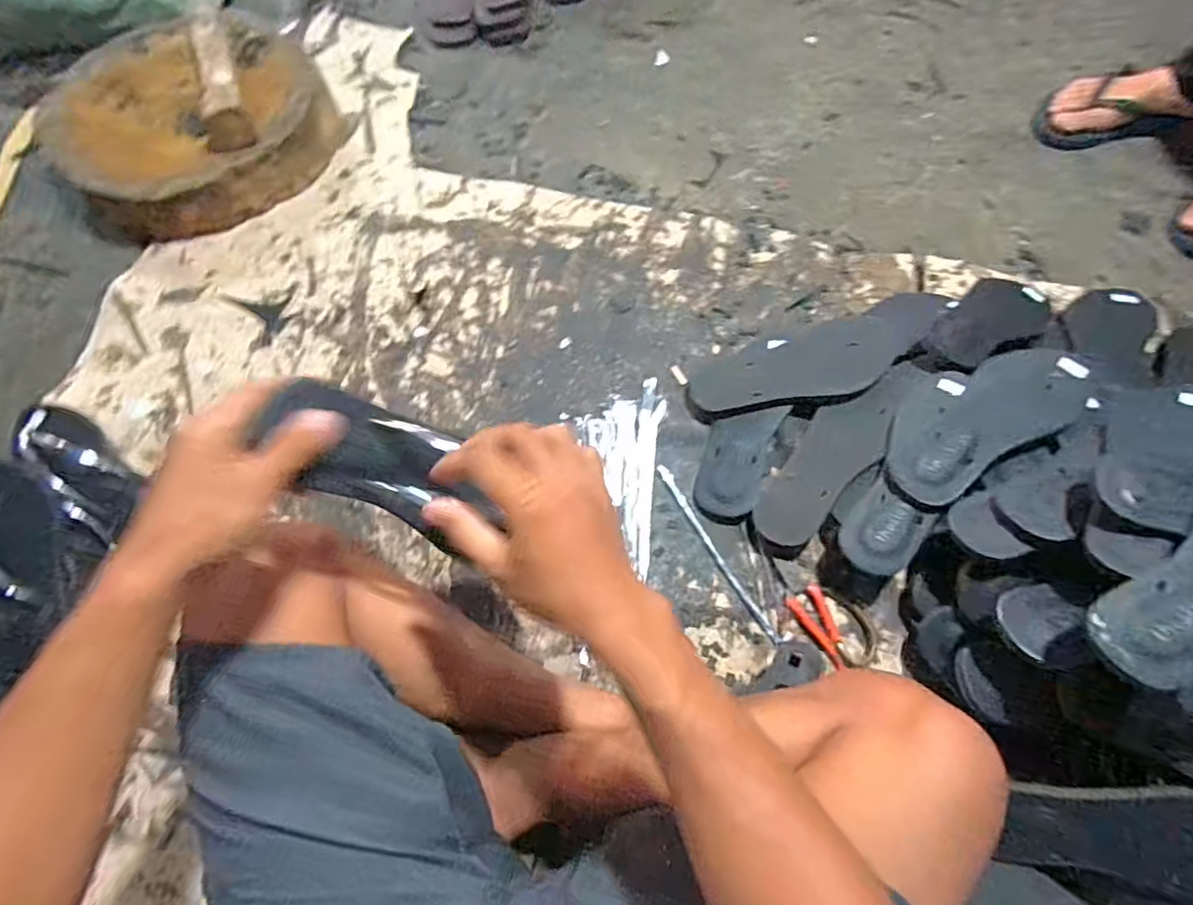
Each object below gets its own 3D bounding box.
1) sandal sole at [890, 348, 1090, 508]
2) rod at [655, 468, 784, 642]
[{"bbox_3d":[0.406,-0.033,0.620,0.218,0.014,0.094,-35,57,1],"label":"sandal sole"},{"bbox_3d":[0.137,0.113,0.677,0.011,0.011,0.232,-29,72,-9],"label":"rod"}]

